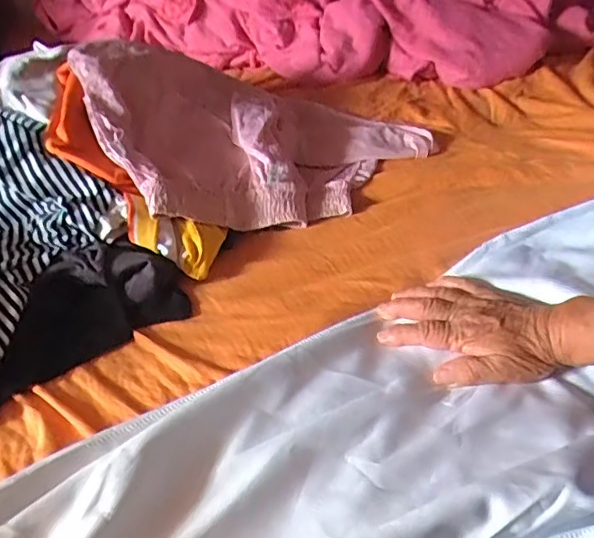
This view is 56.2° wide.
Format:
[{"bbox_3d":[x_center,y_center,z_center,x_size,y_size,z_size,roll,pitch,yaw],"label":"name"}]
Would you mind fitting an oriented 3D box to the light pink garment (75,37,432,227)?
[{"bbox_3d":[-0.042,-0.191,0.681,0.378,0.142,0.309,-23,43,-19],"label":"light pink garment"}]

